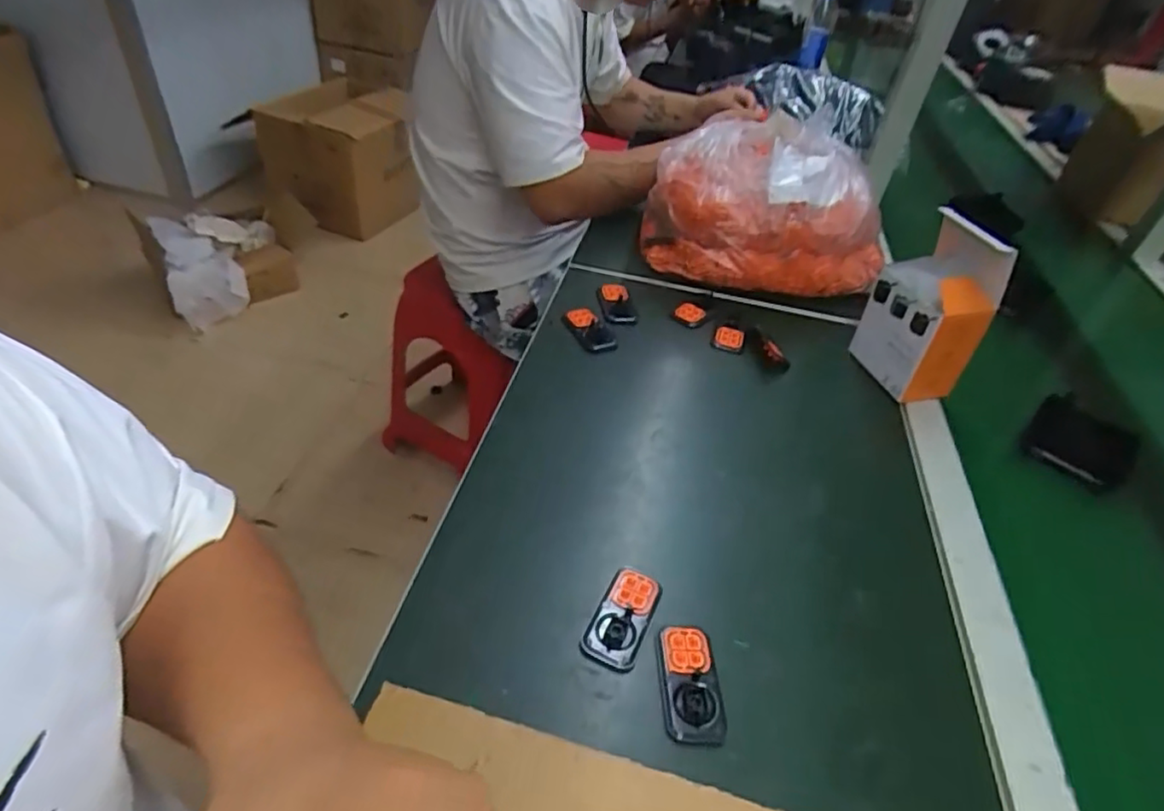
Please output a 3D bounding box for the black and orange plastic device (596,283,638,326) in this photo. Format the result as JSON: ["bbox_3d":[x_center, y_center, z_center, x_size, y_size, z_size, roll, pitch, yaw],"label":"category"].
[{"bbox_3d":[0.041,-0.120,0.735,0.037,0.017,0.074,-3,43,-11],"label":"black and orange plastic device"}]

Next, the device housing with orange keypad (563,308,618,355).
[{"bbox_3d":[0.011,-0.084,0.692,0.033,0.014,0.072,-18,47,-25],"label":"device housing with orange keypad"}]

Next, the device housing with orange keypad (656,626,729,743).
[{"bbox_3d":[0.071,0.180,0.408,0.039,0.004,0.075,3,42,-4],"label":"device housing with orange keypad"}]

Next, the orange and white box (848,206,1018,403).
[{"bbox_3d":[0.345,-0.094,0.628,0.061,0.170,0.103,-8,44,-15],"label":"orange and white box"}]

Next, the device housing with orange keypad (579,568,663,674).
[{"bbox_3d":[0.029,0.148,0.439,0.038,0.006,0.075,20,43,14],"label":"device housing with orange keypad"}]

